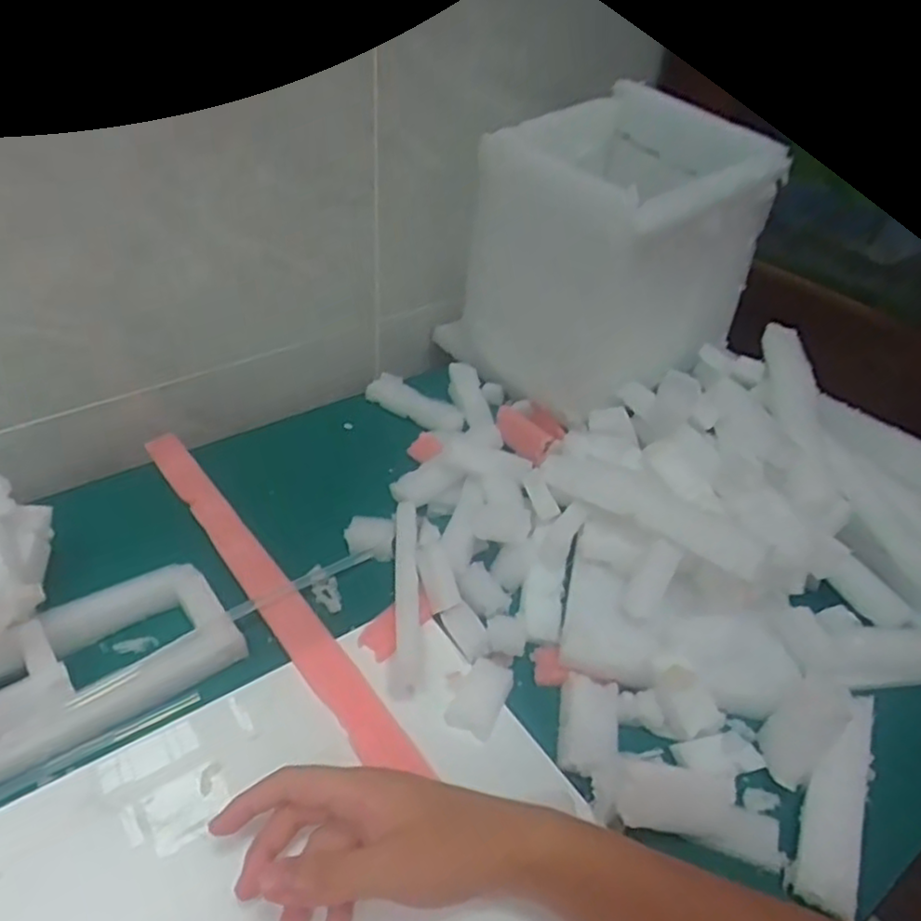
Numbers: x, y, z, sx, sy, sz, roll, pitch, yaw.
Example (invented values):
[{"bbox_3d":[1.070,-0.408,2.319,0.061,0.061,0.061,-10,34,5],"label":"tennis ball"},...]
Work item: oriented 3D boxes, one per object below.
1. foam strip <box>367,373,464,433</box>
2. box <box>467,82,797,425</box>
[{"bbox_3d":[-0.044,-0.058,0.731,0.120,0.019,0.035,29,45,27],"label":"foam strip"},{"bbox_3d":[0.145,-0.188,0.681,0.202,0.237,0.212,-20,45,-27],"label":"box"}]

